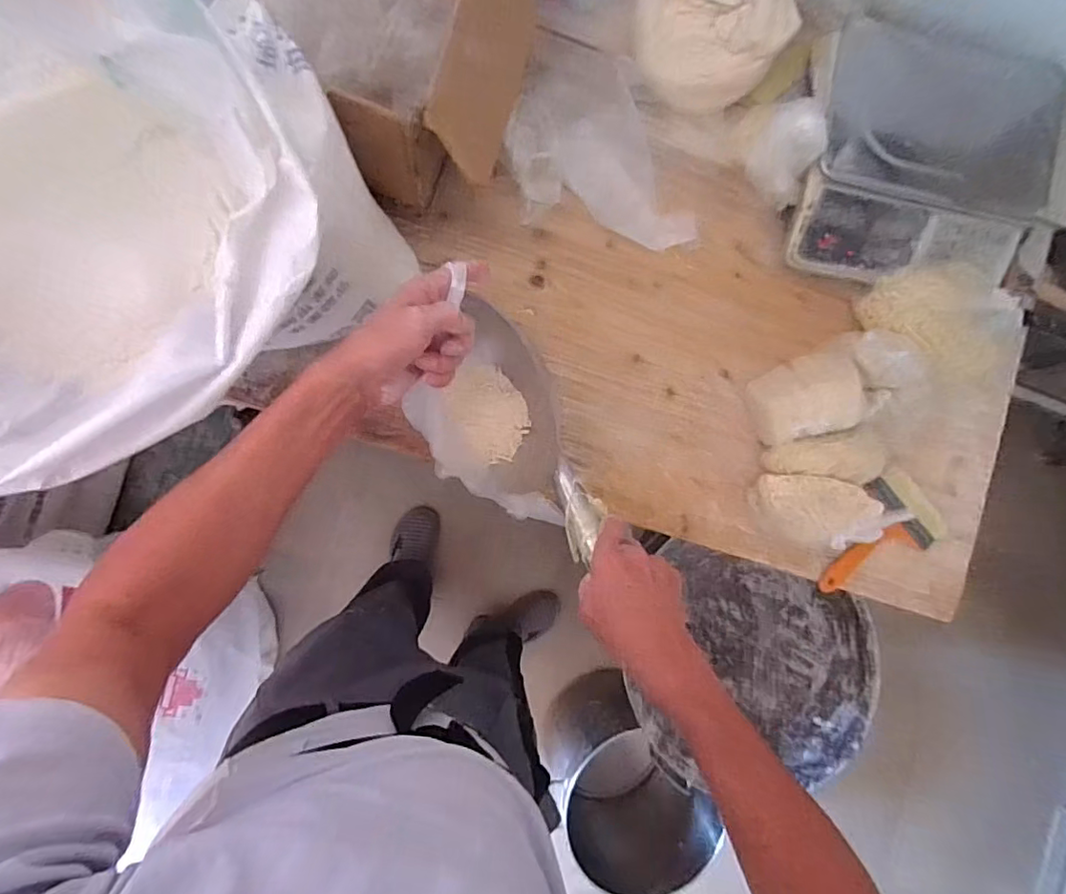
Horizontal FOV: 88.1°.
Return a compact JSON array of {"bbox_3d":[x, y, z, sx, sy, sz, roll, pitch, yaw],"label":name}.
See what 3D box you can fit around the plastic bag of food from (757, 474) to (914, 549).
[{"bbox_3d":[0.416,0.095,0.780,0.197,0.070,0.092,13,87,-6],"label":"plastic bag of food"}]

